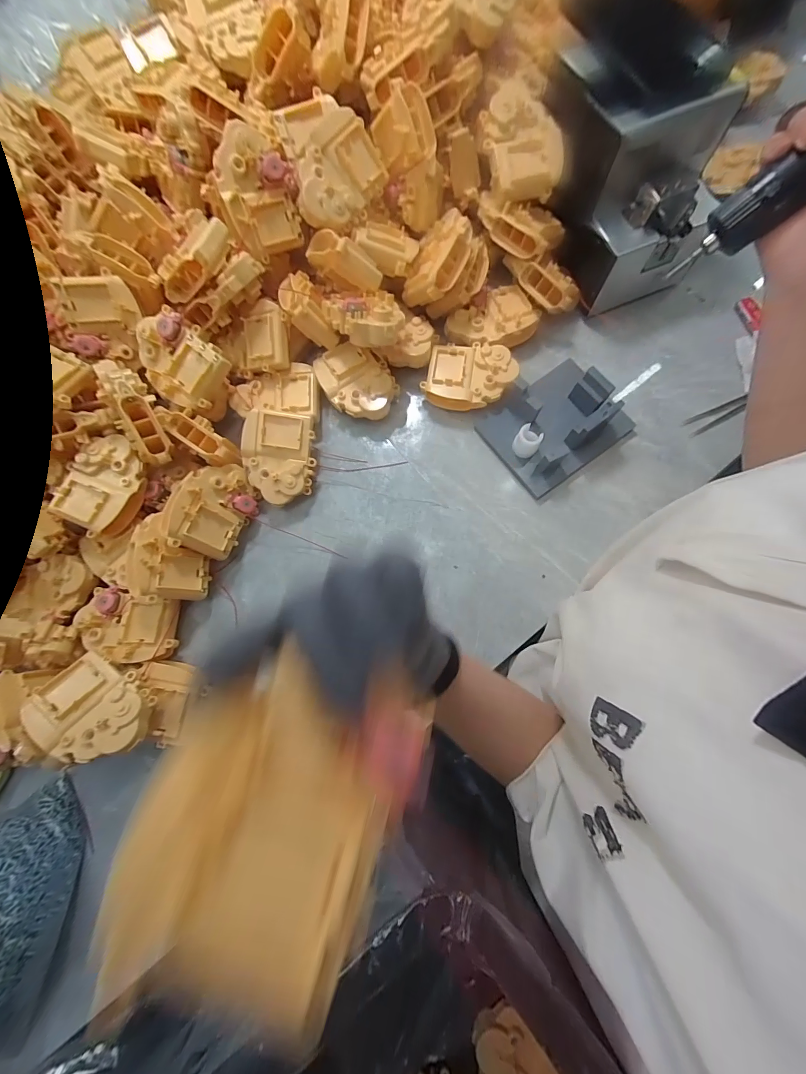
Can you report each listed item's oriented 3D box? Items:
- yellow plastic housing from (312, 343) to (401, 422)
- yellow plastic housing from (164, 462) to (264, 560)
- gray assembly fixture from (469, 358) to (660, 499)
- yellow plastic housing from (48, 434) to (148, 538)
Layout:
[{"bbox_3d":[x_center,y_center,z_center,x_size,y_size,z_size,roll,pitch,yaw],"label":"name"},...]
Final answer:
[{"bbox_3d":[-0.050,-0.174,0.426,0.076,0.041,0.094,-30,77,-3],"label":"yellow plastic housing"},{"bbox_3d":[-0.194,-0.029,0.380,0.075,0.023,0.096,46,56,-31],"label":"yellow plastic housing"},{"bbox_3d":[0.170,-0.131,0.391,0.143,0.046,0.116,-33,77,-3],"label":"gray assembly fixture"},{"bbox_3d":[-0.305,-0.053,0.379,0.068,0.024,0.094,33,82,11],"label":"yellow plastic housing"}]

